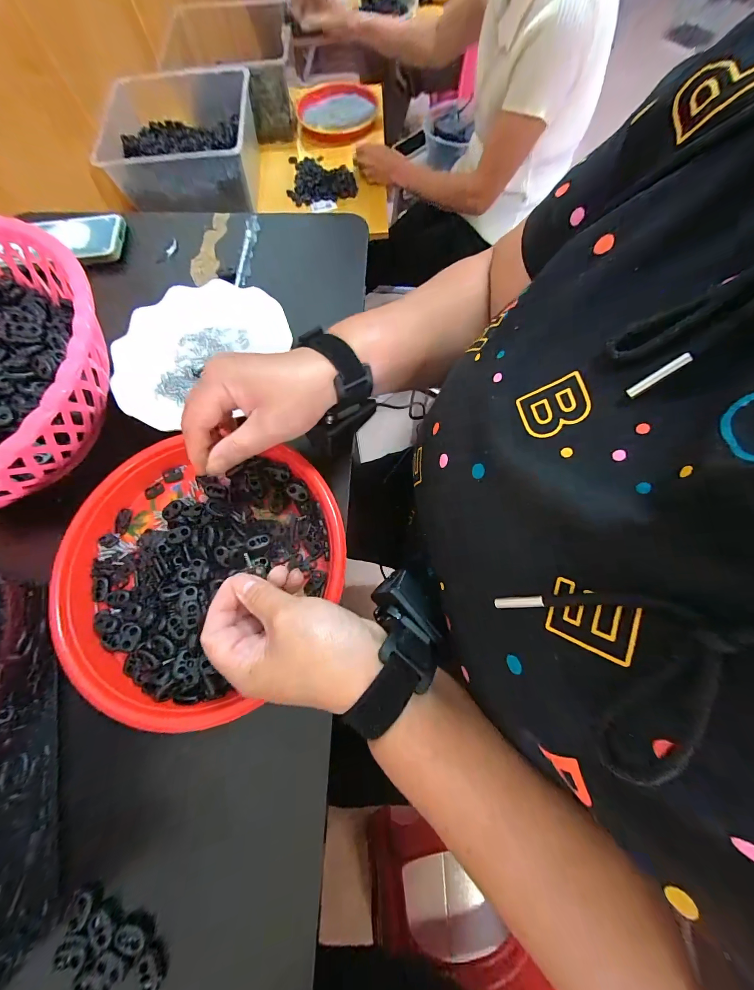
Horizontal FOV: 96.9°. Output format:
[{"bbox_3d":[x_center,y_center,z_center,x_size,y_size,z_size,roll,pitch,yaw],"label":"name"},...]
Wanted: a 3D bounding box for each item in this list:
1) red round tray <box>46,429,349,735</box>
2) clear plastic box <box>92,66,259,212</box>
[{"bbox_3d":[-0.155,0.057,0.293,0.222,0.029,0.236,-1,71,2],"label":"red round tray"},{"bbox_3d":[-0.418,-0.758,0.747,0.310,0.150,0.284,-12,71,-2],"label":"clear plastic box"}]

